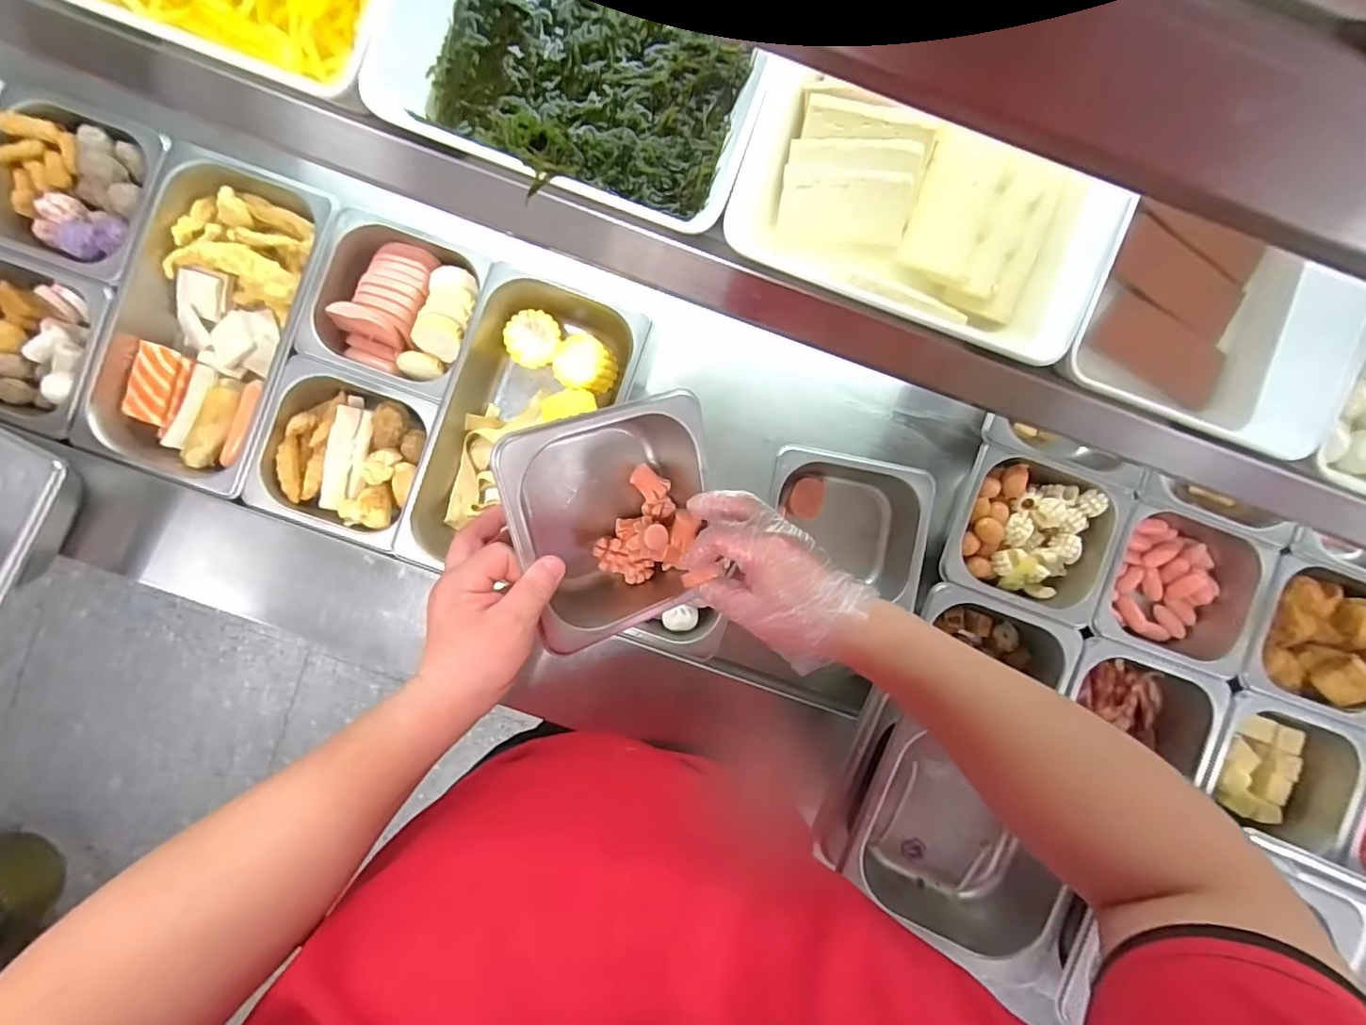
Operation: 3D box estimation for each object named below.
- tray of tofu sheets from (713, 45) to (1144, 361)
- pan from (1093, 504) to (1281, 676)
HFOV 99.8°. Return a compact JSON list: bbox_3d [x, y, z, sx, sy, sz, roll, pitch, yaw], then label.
[{"bbox_3d":[0.133,-0.173,0.335,0.204,0.051,0.129,21,90,-2],"label":"tray of tofu sheets"},{"bbox_3d":[0.545,0.081,0.652,0.180,0.087,0.160,18,91,-2],"label":"pan"}]

